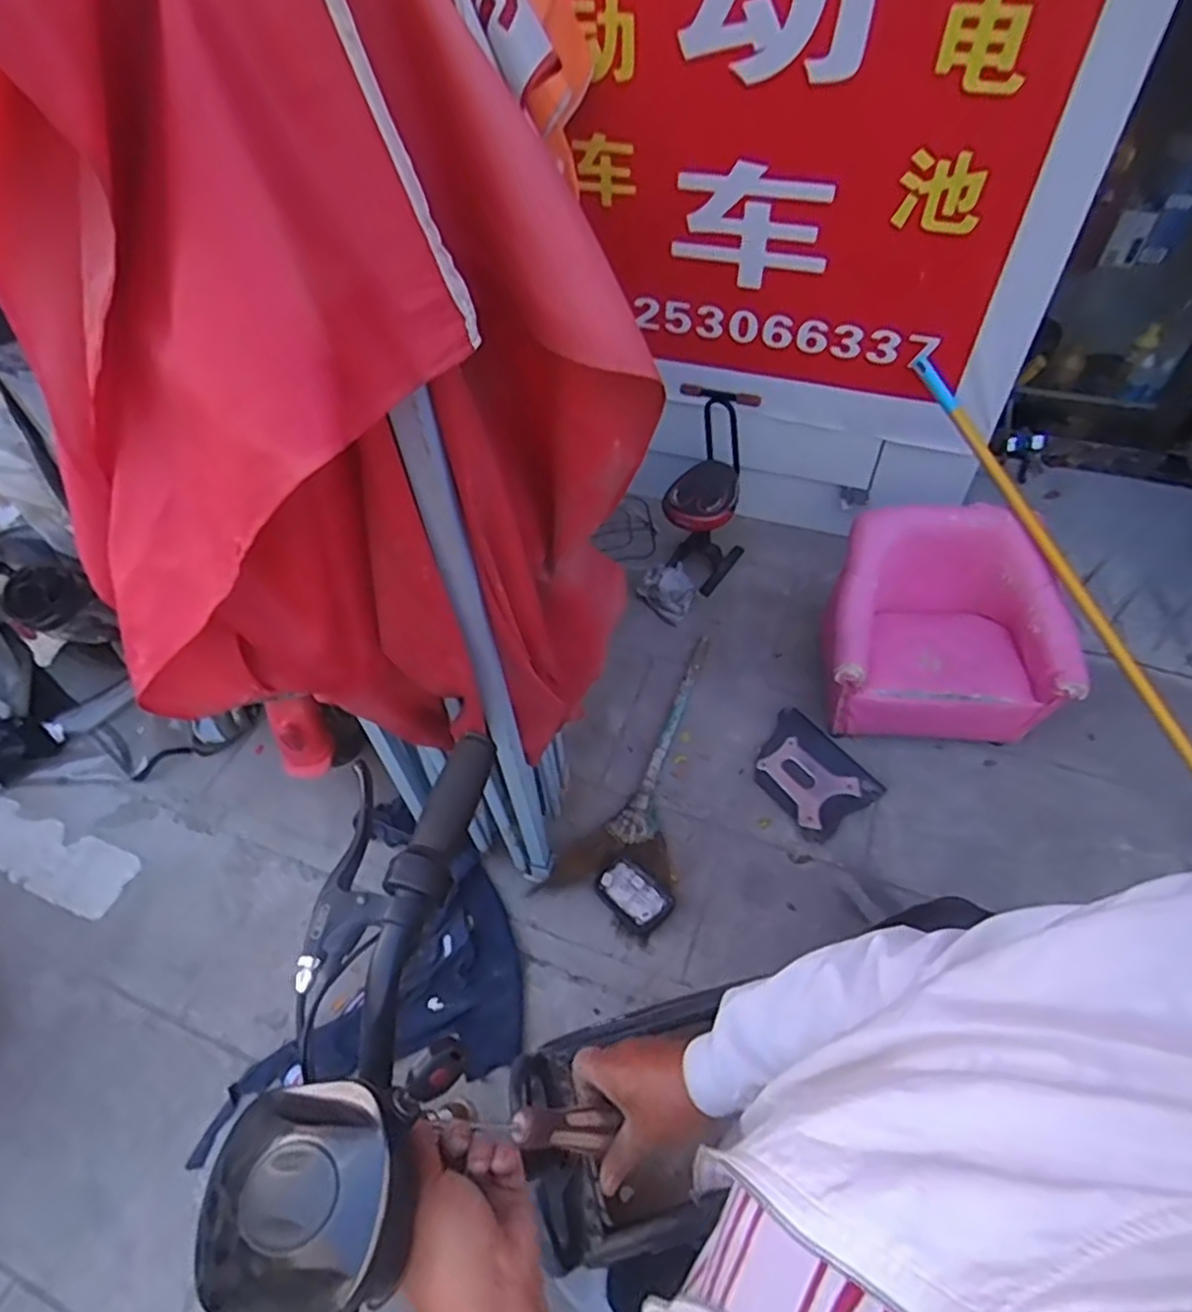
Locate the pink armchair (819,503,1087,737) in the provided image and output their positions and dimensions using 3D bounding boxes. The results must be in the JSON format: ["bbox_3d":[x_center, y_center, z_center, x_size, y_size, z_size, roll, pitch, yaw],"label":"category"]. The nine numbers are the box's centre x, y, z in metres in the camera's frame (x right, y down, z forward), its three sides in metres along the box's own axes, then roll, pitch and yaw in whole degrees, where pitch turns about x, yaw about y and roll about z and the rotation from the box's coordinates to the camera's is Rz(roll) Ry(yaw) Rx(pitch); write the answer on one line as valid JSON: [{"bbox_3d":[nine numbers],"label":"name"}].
[{"bbox_3d":[0.759,-0.046,1.525,0.496,0.414,0.343,1,53,6],"label":"pink armchair"}]

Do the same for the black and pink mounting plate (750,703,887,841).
[{"bbox_3d":[0.485,0.263,1.619,0.212,0.020,0.281,-30,56,-17],"label":"black and pink mounting plate"}]

